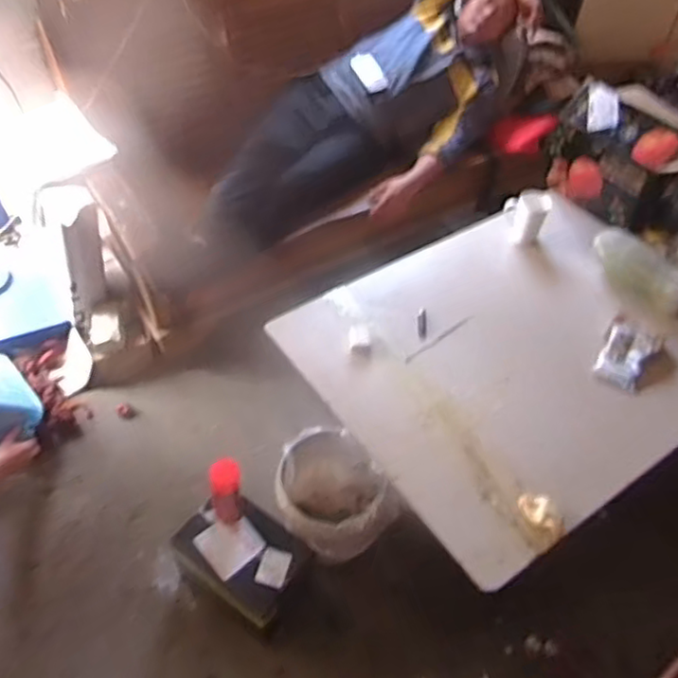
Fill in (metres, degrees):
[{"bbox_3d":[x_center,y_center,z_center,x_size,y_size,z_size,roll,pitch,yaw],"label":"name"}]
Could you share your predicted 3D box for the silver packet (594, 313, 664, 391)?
[{"bbox_3d":[0.697,0.031,1.574,0.125,0.069,0.171,28,53,18],"label":"silver packet"}]

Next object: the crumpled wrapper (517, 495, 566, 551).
[{"bbox_3d":[0.398,0.354,1.275,0.072,0.032,0.108,-7,51,-11],"label":"crumpled wrapper"}]

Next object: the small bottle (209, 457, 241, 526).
[{"bbox_3d":[-0.241,0.332,1.413,0.065,0.166,0.067,2,49,-3],"label":"small bottle"}]

